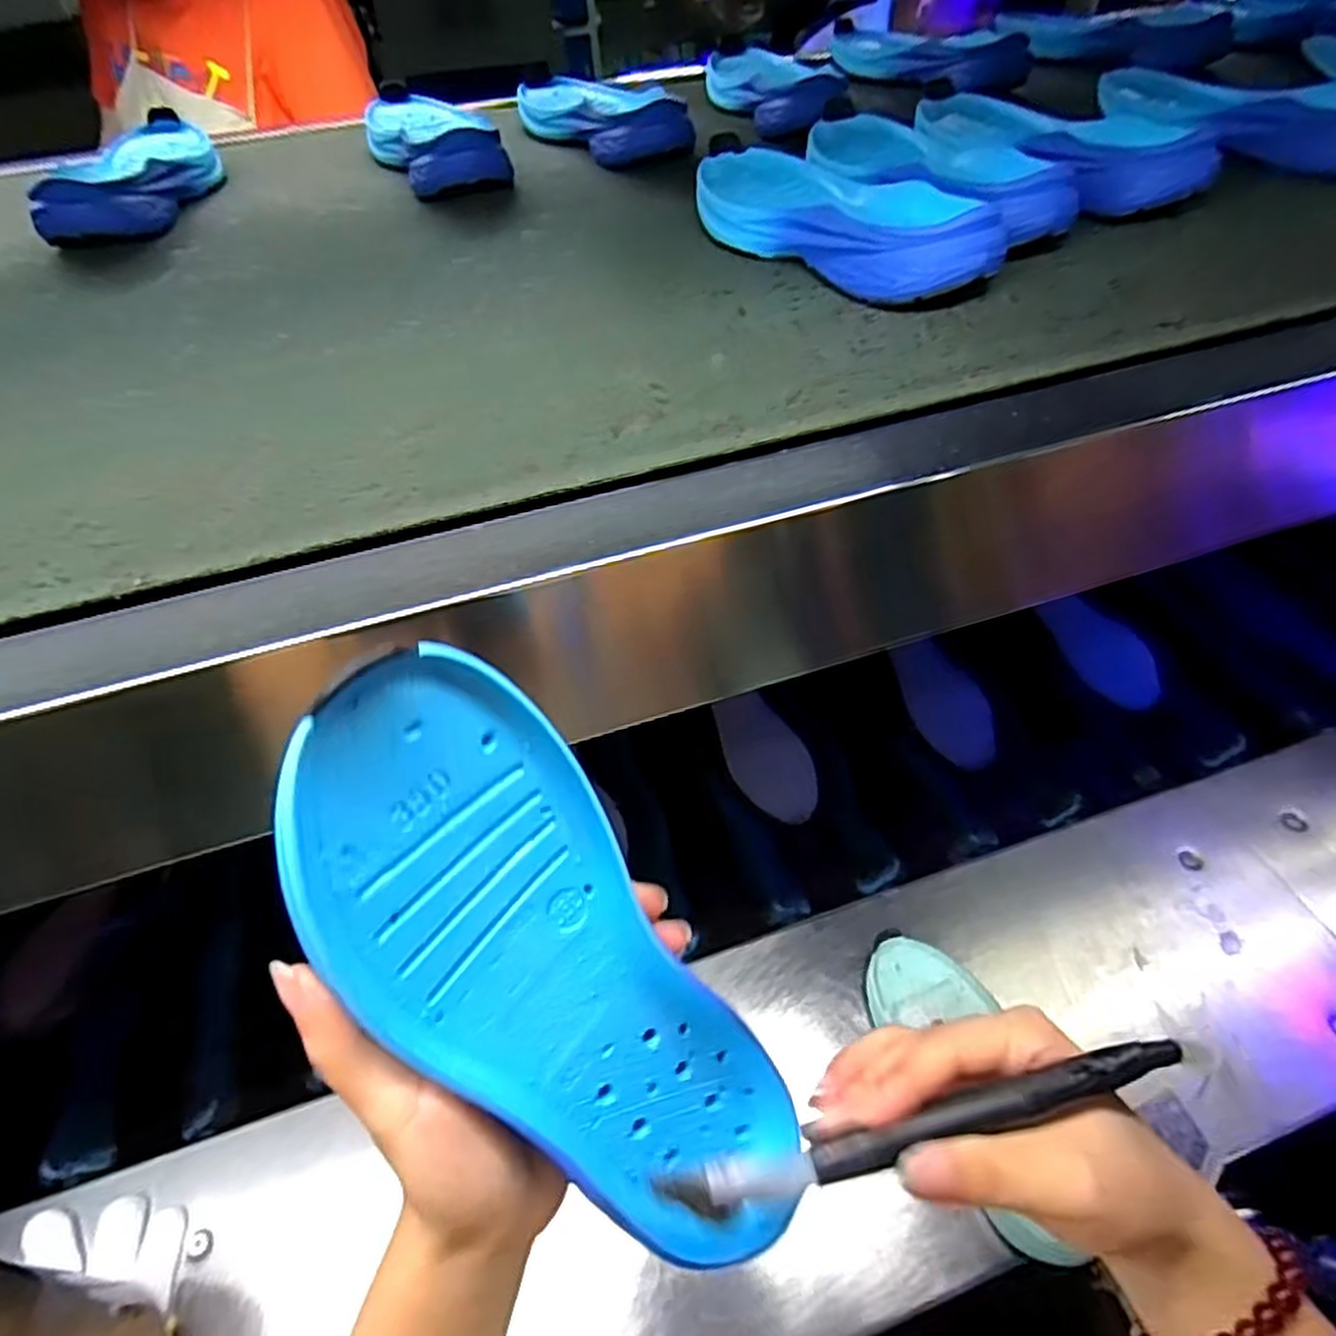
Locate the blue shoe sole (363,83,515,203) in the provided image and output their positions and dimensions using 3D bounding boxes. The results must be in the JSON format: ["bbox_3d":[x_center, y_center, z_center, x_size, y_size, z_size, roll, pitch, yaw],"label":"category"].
[{"bbox_3d":[-0.203,-0.449,0.647,0.092,0.039,0.238,-17,48,-11],"label":"blue shoe sole"}]

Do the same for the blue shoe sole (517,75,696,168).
[{"bbox_3d":[-0.069,-0.486,0.670,0.096,0.037,0.220,-20,49,-13],"label":"blue shoe sole"}]

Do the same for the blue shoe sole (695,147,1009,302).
[{"bbox_3d":[0.093,-0.273,0.462,0.096,0.038,0.242,-25,50,-17],"label":"blue shoe sole"}]

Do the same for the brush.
[{"bbox_3d":[0.083,0.150,0.250,0.173,0.018,0.016,-17,48,1],"label":"brush"}]

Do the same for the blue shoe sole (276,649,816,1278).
[{"bbox_3d":[-0.032,0.101,0.241,0.087,0.229,0.031,-43,21,-30],"label":"blue shoe sole"}]

